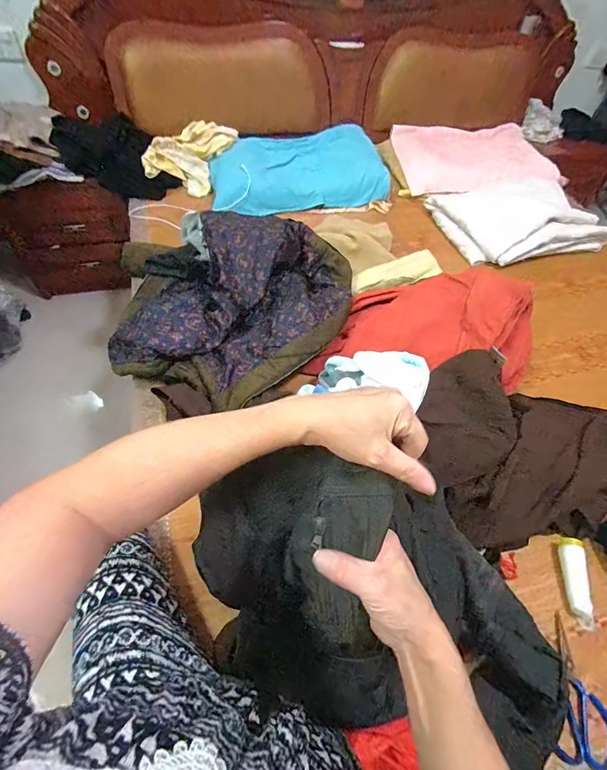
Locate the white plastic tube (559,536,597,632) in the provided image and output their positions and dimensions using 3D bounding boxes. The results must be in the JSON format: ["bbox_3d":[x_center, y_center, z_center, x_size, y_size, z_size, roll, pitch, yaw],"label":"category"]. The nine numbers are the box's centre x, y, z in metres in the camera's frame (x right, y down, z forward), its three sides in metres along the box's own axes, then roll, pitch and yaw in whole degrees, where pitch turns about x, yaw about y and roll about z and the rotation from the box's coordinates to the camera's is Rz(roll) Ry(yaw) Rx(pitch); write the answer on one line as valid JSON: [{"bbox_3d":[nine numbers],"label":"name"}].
[{"bbox_3d":[0.485,0.346,0.677,0.037,0.030,0.142,7,52,1],"label":"white plastic tube"}]

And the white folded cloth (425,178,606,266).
[{"bbox_3d":[0.761,-0.630,1.389,0.530,0.113,0.453,-10,54,-11],"label":"white folded cloth"}]

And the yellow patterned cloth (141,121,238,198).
[{"bbox_3d":[-0.426,-0.865,1.466,0.341,0.171,0.198,-10,53,-11],"label":"yellow patterned cloth"}]

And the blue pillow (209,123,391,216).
[{"bbox_3d":[-0.020,-0.824,1.481,0.675,0.100,0.384,-12,76,-11],"label":"blue pillow"}]

